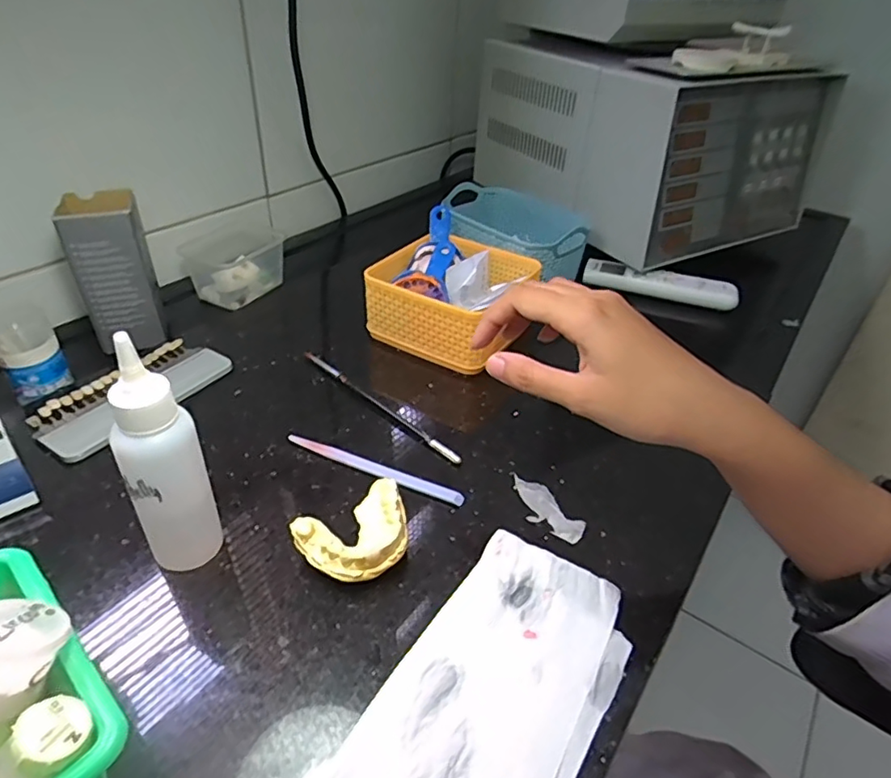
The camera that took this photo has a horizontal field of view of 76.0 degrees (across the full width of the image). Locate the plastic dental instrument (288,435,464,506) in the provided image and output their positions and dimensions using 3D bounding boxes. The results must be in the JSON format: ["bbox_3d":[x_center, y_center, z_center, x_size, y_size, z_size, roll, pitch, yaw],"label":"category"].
[{"bbox_3d":[-0.052,0.057,0.410,0.138,0.005,0.012,19,40,19],"label":"plastic dental instrument"}]

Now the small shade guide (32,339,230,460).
[{"bbox_3d":[-0.249,0.003,0.461,0.073,0.008,0.148,24,42,24],"label":"small shade guide"}]

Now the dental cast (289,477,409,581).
[{"bbox_3d":[-0.051,0.090,0.348,0.067,0.027,0.052,-24,45,-32],"label":"dental cast"}]

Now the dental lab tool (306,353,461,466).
[{"bbox_3d":[-0.057,0.011,0.466,0.187,0.008,0.006,32,46,32],"label":"dental lab tool"}]

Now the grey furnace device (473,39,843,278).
[{"bbox_3d":[0.290,-0.356,0.815,0.357,0.211,0.349,-17,42,-25],"label":"grey furnace device"}]

